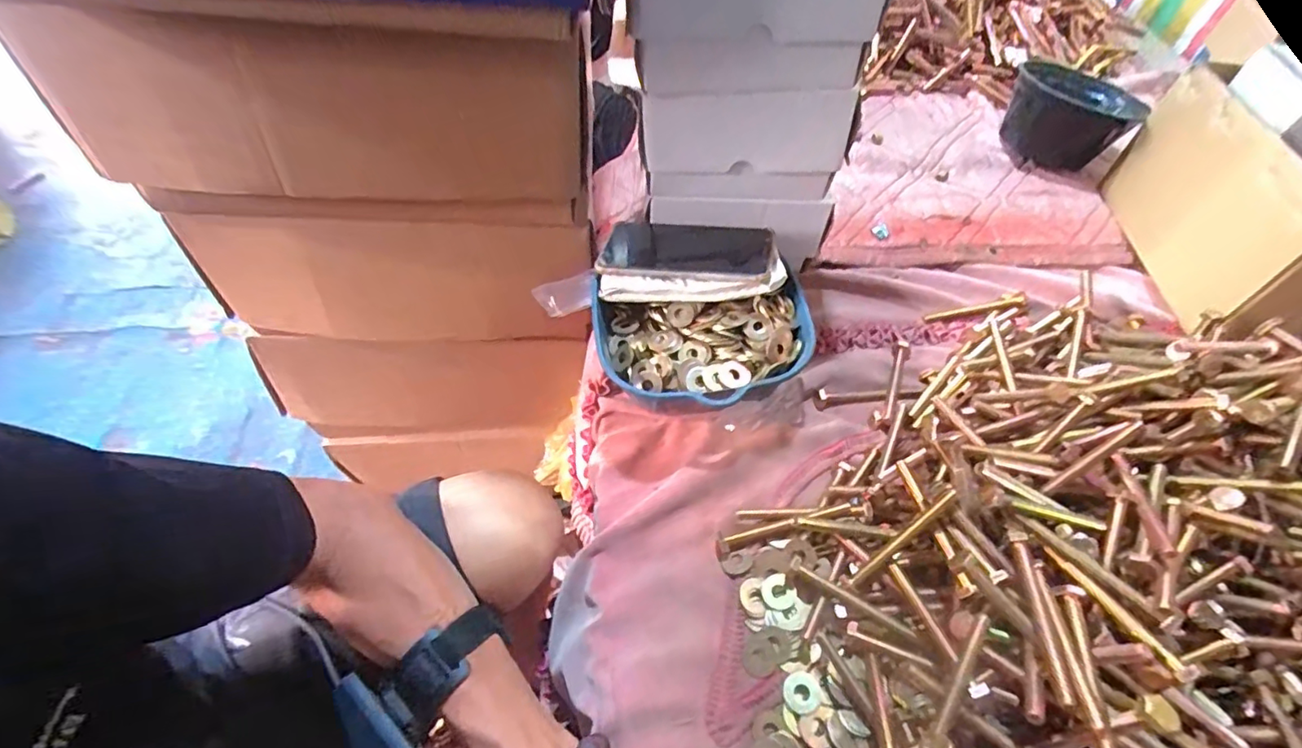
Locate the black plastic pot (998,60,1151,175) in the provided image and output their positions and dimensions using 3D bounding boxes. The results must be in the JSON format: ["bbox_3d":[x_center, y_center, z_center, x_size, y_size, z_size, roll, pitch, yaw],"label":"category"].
[{"bbox_3d":[0.547,-0.341,0.731,0.138,0.090,0.137,0,55,1],"label":"black plastic pot"}]

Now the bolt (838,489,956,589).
[{"bbox_3d":[0.178,0.121,0.403,0.104,0.010,0.009,-48,60,14],"label":"bolt"}]

